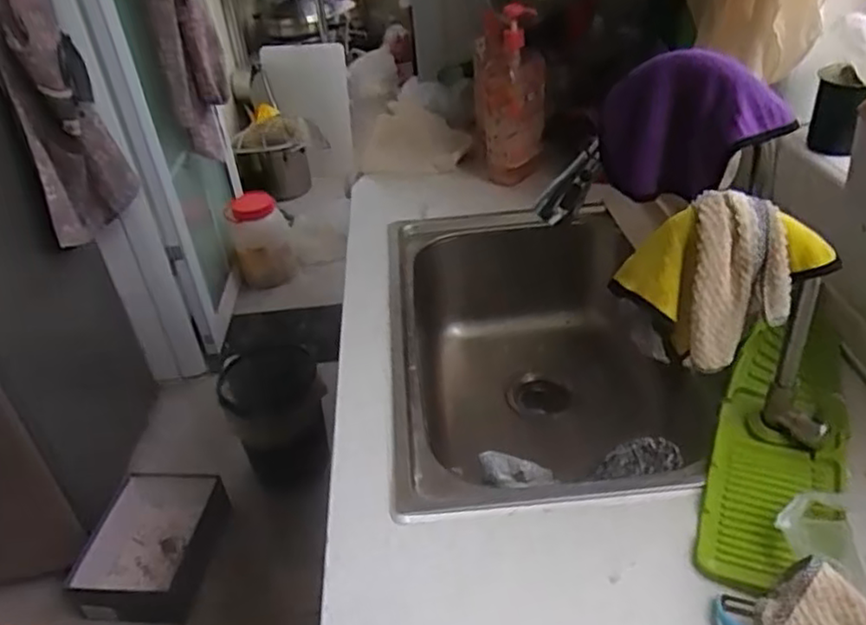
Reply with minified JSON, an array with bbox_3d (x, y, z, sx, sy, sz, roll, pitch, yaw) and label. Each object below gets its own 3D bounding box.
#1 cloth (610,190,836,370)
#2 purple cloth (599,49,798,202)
[{"bbox_3d":[0.240,-0.025,0.567,0.161,0.138,0.050,3,37,11],"label":"cloth"},{"bbox_3d":[0.245,-0.177,0.659,0.168,0.128,0.051,18,43,29],"label":"purple cloth"}]

